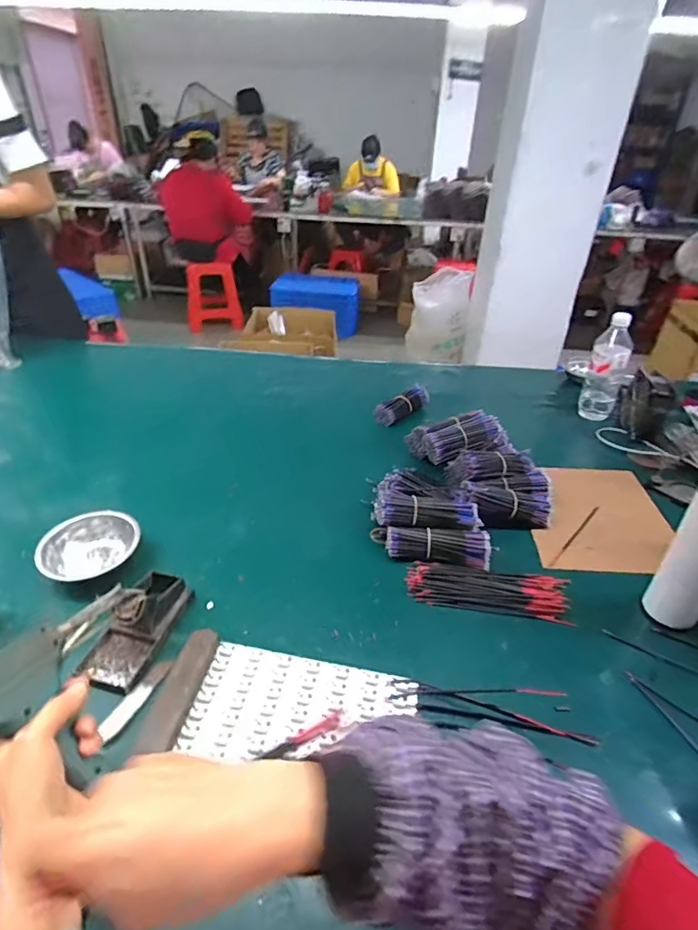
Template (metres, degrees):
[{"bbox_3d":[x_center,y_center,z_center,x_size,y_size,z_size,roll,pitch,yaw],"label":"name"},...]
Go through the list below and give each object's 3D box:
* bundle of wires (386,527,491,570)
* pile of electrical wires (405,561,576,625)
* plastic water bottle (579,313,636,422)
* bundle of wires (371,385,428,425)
[{"bbox_3d":[0.131,0.118,0.734,0.150,0.037,0.048,4,36,0],"label":"bundle of wires"},{"bbox_3d":[0.188,0.168,0.685,0.210,0.013,0.077,8,36,6],"label":"pile of electrical wires"},{"bbox_3d":[0.566,-0.209,1.092,0.078,0.239,0.063,24,40,25],"label":"plastic water bottle"},{"bbox_3d":[0.118,-0.130,1.109,0.054,0.050,0.148,30,43,32],"label":"bundle of wires"}]

